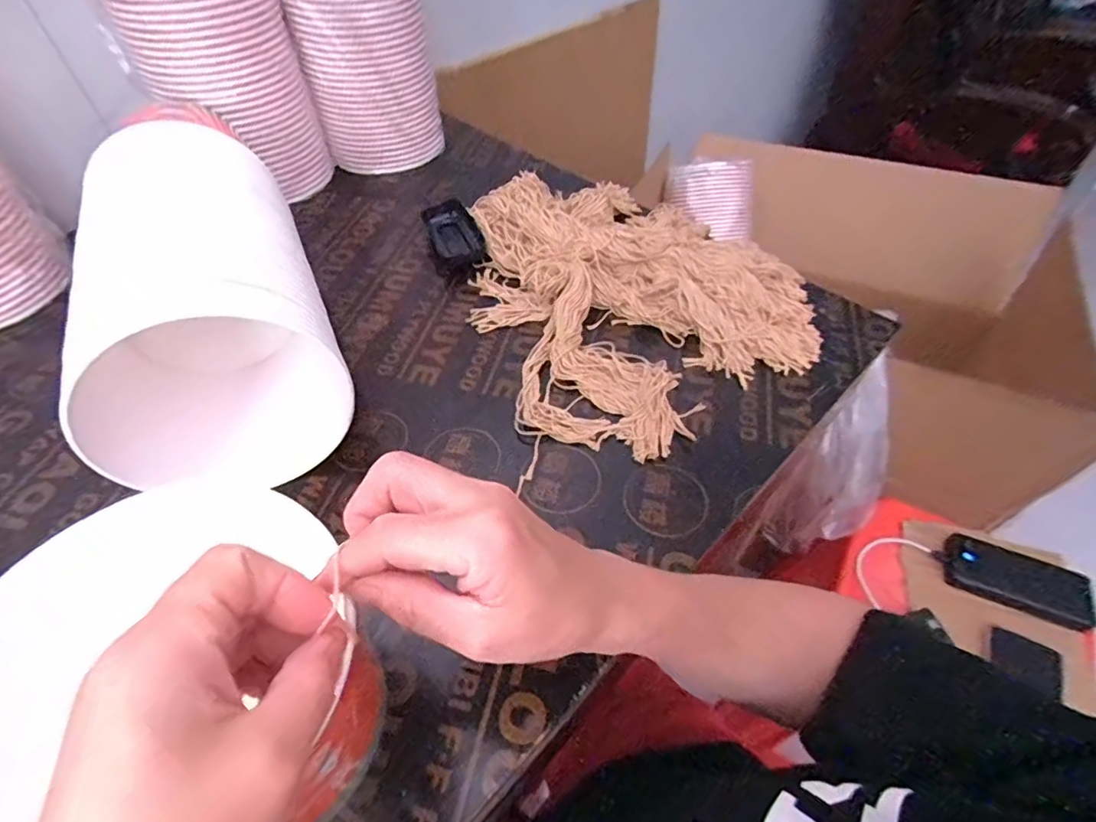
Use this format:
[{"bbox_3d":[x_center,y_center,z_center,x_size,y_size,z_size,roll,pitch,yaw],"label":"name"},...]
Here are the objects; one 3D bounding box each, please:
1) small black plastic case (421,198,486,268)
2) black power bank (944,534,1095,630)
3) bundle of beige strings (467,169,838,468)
[{"bbox_3d":[-0.108,-0.206,0.627,0.052,0.030,0.096,-20,53,-15],"label":"small black plastic case"},{"bbox_3d":[0.607,0.217,0.702,0.161,0.023,0.076,18,53,16],"label":"black power bank"},{"bbox_3d":[0.063,-0.136,0.548,0.310,0.058,0.359,-28,55,-20],"label":"bundle of beige strings"}]

